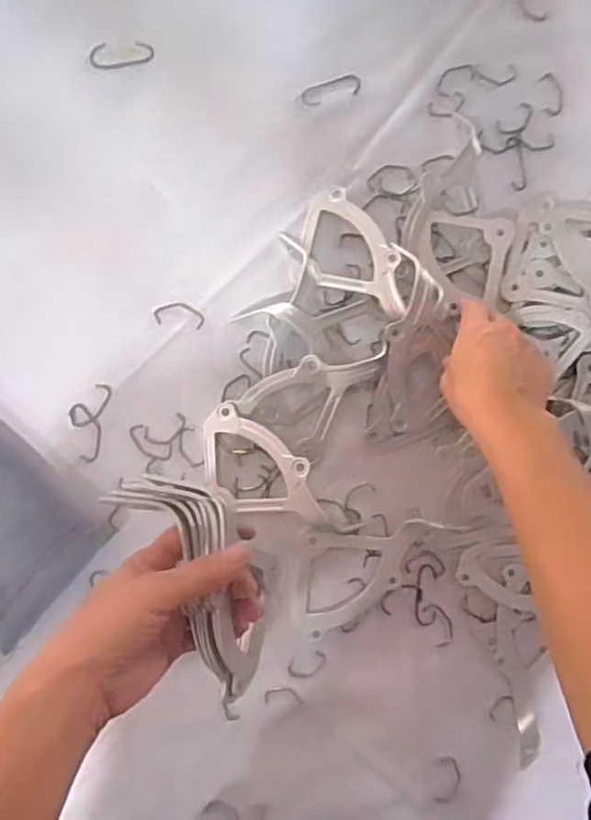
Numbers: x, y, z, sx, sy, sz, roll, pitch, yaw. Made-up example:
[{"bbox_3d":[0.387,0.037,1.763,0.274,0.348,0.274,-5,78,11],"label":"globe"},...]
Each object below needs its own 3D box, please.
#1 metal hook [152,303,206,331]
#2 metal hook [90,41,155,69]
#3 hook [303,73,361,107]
[{"bbox_3d":[-0.093,-0.077,0.506,0.040,0.004,0.019,7,86,-8],"label":"metal hook"},{"bbox_3d":[-0.140,-0.288,0.512,0.051,0.004,0.019,-5,99,-5],"label":"metal hook"},{"bbox_3d":[0.031,-0.271,0.534,0.055,0.004,0.018,-21,90,-9],"label":"hook"}]

